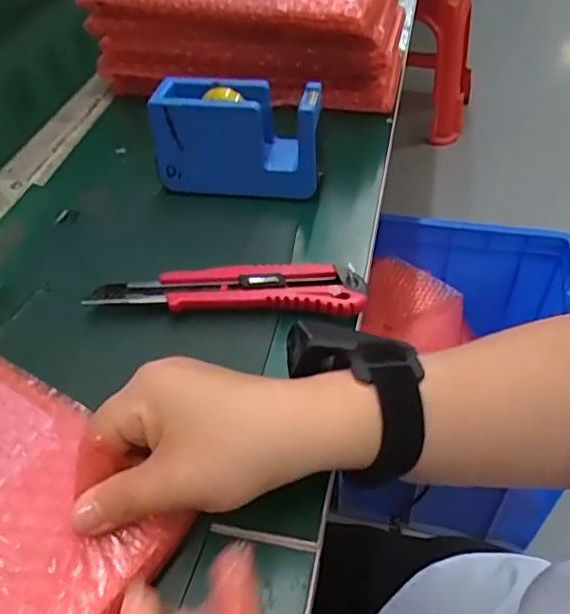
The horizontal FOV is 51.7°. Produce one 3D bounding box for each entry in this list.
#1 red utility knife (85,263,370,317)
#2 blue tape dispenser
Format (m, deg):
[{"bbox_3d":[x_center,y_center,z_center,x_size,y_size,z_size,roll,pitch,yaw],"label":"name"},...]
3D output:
[{"bbox_3d":[-0.037,-0.009,0.391,0.176,0.023,0.032,1,46,5],"label":"red utility knife"},{"bbox_3d":[-0.034,-0.131,0.469,0.127,0.080,0.055,5,46,9],"label":"blue tape dispenser"}]

